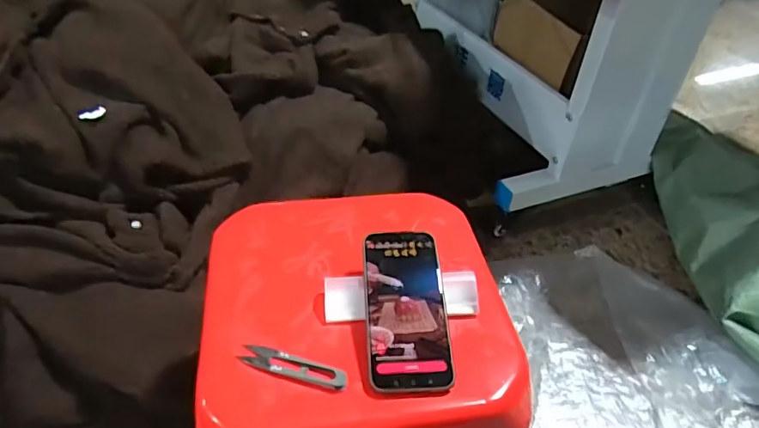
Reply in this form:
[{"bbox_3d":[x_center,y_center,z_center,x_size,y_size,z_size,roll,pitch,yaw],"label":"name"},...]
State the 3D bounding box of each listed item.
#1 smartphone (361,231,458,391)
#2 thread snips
[{"bbox_3d":[0.025,0.086,0.485,0.075,0.009,0.156,0,56,-6],"label":"smartphone"},{"bbox_3d":[-0.077,0.136,0.460,0.098,0.006,0.023,13,42,11],"label":"thread snips"}]

